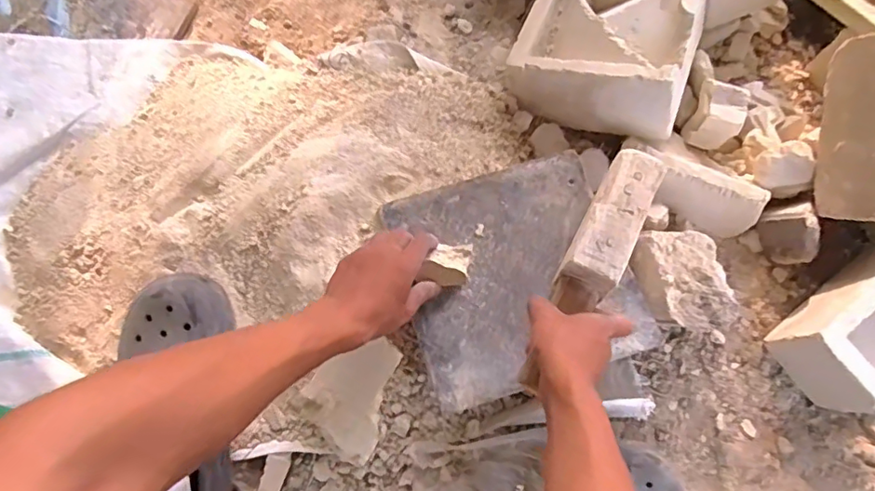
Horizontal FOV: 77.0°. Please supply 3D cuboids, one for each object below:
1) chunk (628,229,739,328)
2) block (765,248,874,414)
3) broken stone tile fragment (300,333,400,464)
[{"bbox_3d":[0.265,0.037,0.599,0.089,0.037,0.115,-9,74,-2],"label":"chunk"},{"bbox_3d":[0.502,0.085,0.632,0.206,0.118,0.106,-39,77,-10],"label":"block"},{"bbox_3d":[-0.077,0.159,0.579,0.112,0.015,0.095,-43,95,-5],"label":"broken stone tile fragment"}]

